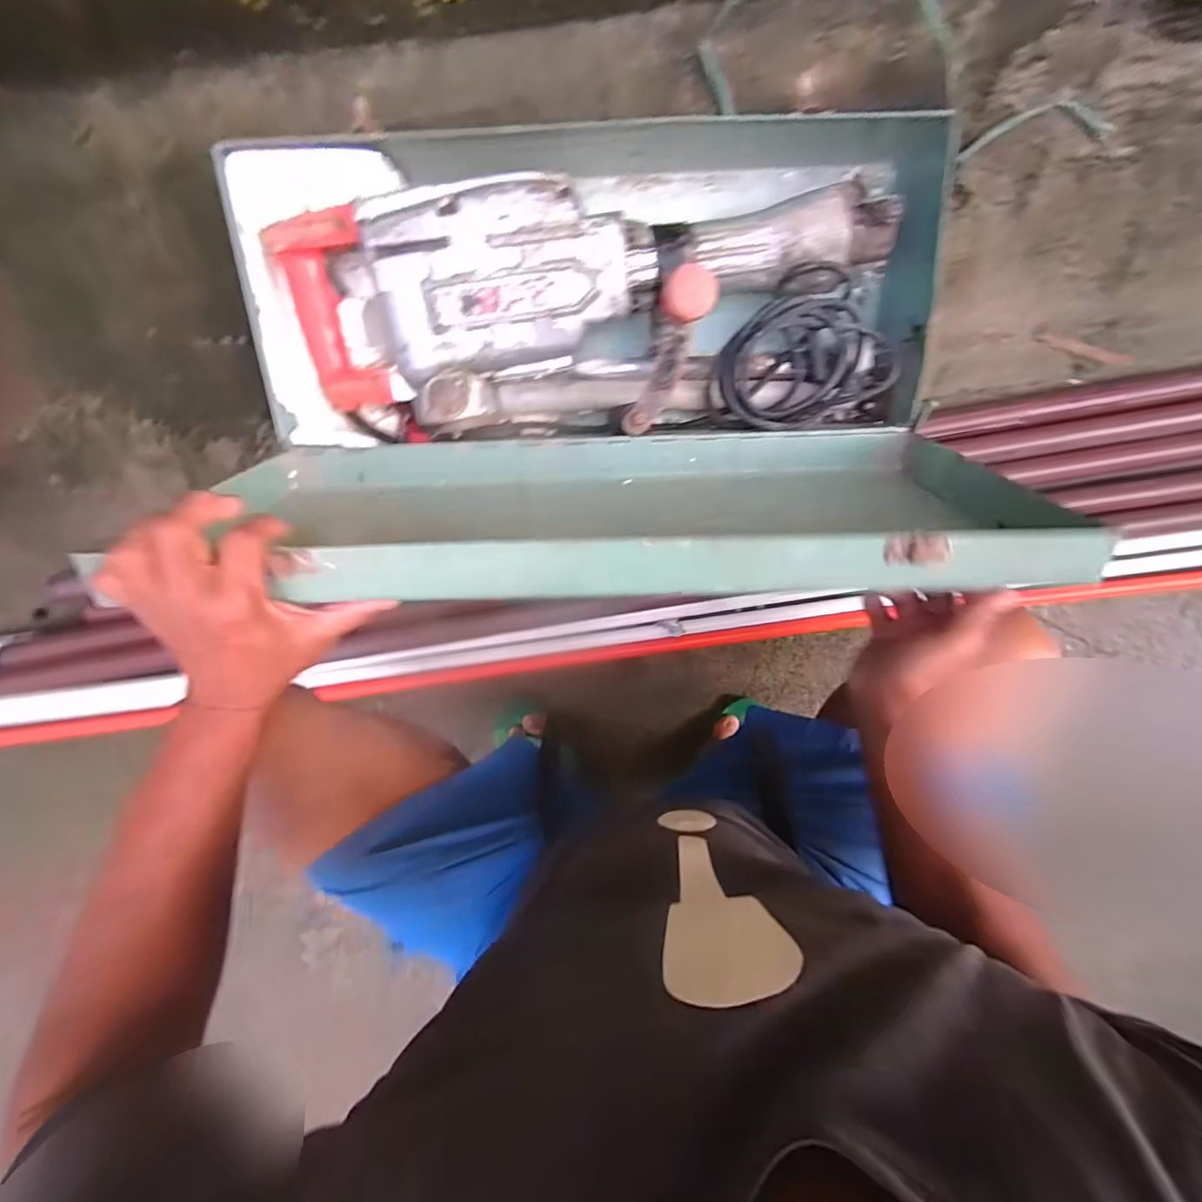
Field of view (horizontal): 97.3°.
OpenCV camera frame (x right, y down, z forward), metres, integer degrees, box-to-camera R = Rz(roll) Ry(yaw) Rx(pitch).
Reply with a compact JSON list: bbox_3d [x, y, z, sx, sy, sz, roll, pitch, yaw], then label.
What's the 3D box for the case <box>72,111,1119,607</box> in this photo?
[{"bbox_3d":[-0.009,-0.263,0.490,0.695,0.350,0.472,-3,98,2],"label":"case"}]

